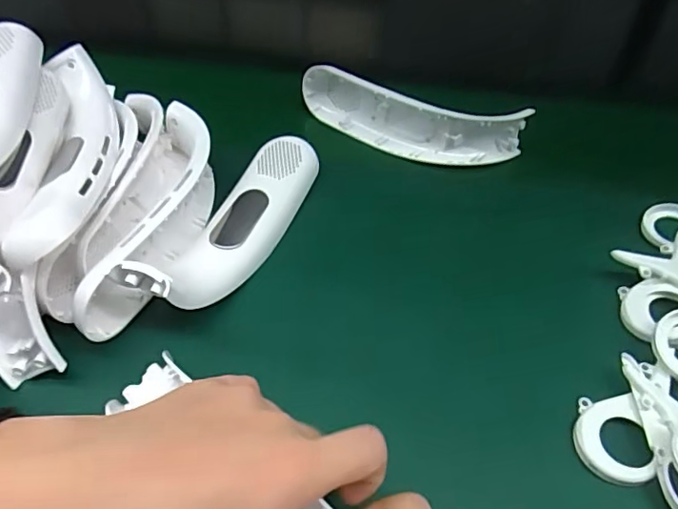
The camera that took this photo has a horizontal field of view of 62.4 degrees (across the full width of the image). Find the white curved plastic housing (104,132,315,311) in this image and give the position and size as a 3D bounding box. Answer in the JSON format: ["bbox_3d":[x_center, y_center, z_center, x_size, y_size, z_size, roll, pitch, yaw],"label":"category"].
[{"bbox_3d":[-0.071,-0.027,0.390,0.045,0.070,0.184,20,55,18],"label":"white curved plastic housing"}]

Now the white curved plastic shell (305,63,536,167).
[{"bbox_3d":[0.056,-0.117,0.477,0.196,0.043,0.041,13,53,13],"label":"white curved plastic shell"}]

